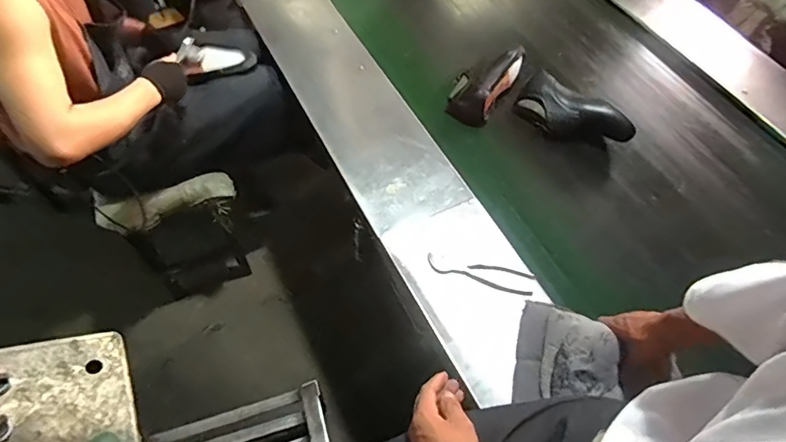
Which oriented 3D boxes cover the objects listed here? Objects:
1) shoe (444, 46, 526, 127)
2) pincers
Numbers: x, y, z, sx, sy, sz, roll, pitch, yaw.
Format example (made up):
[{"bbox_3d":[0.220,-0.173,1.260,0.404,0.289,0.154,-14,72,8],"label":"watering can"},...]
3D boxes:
[{"bbox_3d":[0.239,-0.333,1.161,0.094,0.070,0.286,37,75,19],"label":"shoe"},{"bbox_3d":[0.161,0.093,0.912,0.197,0.024,0.047,18,57,9],"label":"pincers"}]

